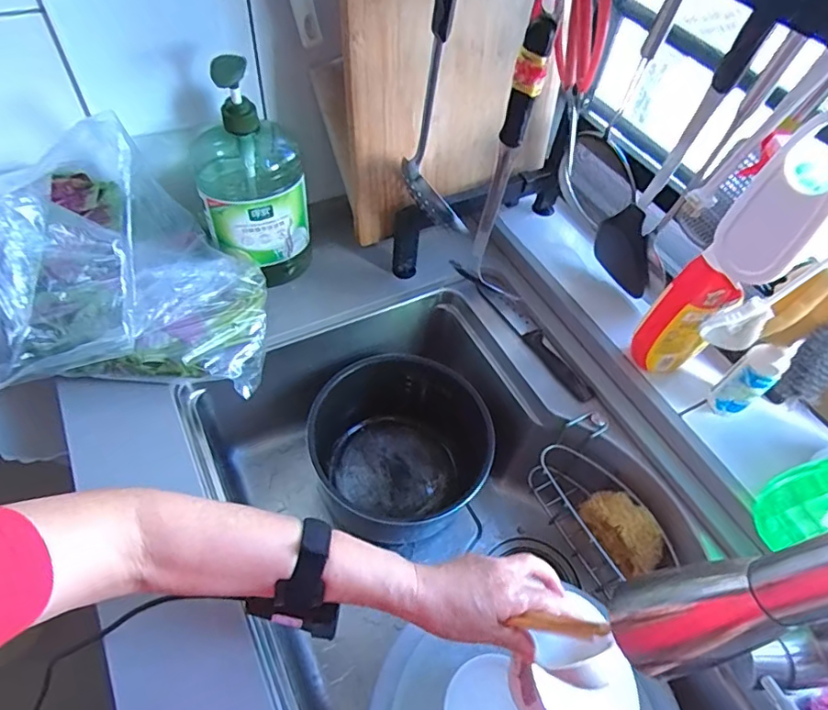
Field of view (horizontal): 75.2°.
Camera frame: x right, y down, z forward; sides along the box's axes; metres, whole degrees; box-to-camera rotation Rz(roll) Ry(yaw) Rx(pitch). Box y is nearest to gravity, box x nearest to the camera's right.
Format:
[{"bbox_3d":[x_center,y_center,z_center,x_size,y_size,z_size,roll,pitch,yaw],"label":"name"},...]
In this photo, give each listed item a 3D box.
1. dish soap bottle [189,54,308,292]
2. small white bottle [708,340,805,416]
[{"bbox_3d":[-0.191,-0.197,0.640,0.118,0.276,0.084,-10,55,-12],"label":"dish soap bottle"},{"bbox_3d":[0.360,0.025,0.575,0.031,0.116,0.039,-31,62,-24],"label":"small white bottle"}]

